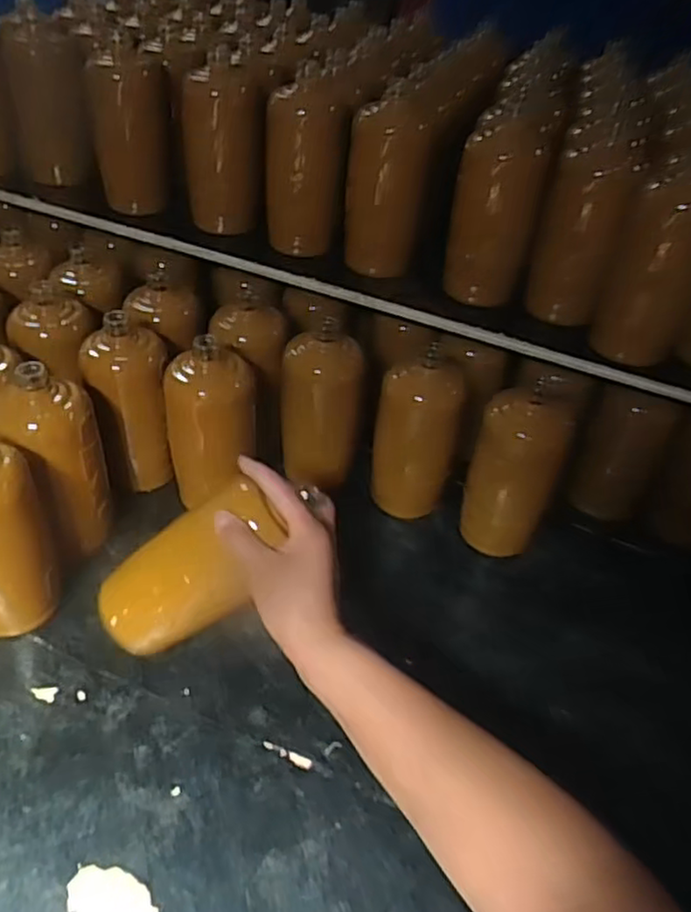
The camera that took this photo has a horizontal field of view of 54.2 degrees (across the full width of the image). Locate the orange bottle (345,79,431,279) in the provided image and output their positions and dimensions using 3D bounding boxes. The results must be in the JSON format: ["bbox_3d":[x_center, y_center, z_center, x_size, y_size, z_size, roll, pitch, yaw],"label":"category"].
[{"bbox_3d":[0.045,-0.298,0.738,0.085,0.177,0.084,9,41,2],"label":"orange bottle"}]

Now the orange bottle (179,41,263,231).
[{"bbox_3d":[-0.140,-0.343,0.769,0.083,0.172,0.075,-8,43,-16],"label":"orange bottle"}]

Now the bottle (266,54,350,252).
[{"bbox_3d":[-0.046,-0.330,0.760,0.086,0.177,0.104,4,41,-4],"label":"bottle"}]

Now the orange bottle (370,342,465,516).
[{"bbox_3d":[0.074,-0.022,0.692,0.088,0.168,0.073,11,41,5],"label":"orange bottle"}]

